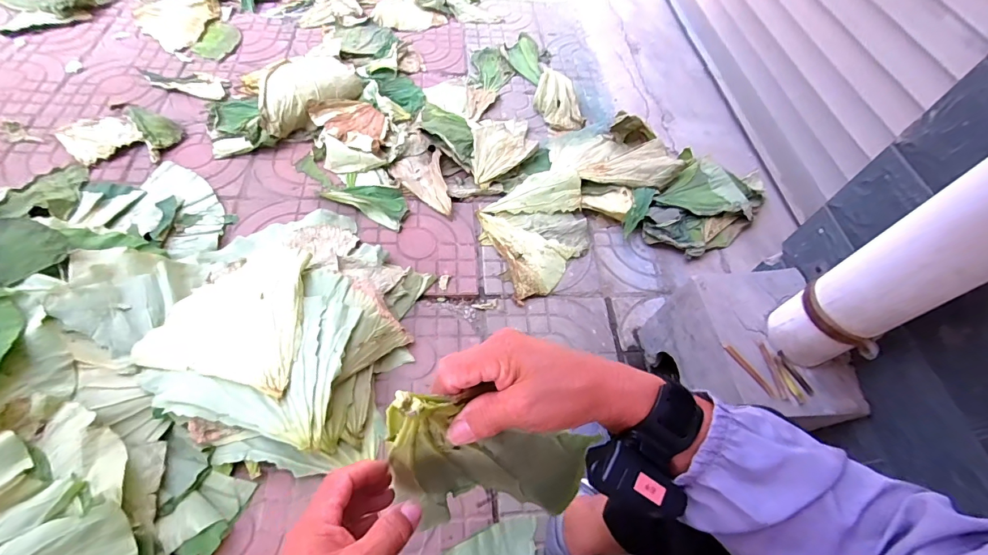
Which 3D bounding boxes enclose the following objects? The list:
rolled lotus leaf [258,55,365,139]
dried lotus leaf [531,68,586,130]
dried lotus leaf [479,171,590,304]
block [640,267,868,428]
[{"bbox_3d":[-0.554,-0.556,1.255,0.323,0.100,0.193,-35,69,-24],"label":"rolled lotus leaf"},{"bbox_3d":[0.199,-0.570,1.372,0.131,0.070,0.221,-13,60,-13],"label":"dried lotus leaf"},{"bbox_3d":[0.128,-0.129,1.106,0.311,0.070,0.301,-24,63,-21],"label":"dried lotus leaf"},{"bbox_3d":[0.467,0.165,0.835,0.212,0.249,0.267,-1,57,-8],"label":"block"}]

